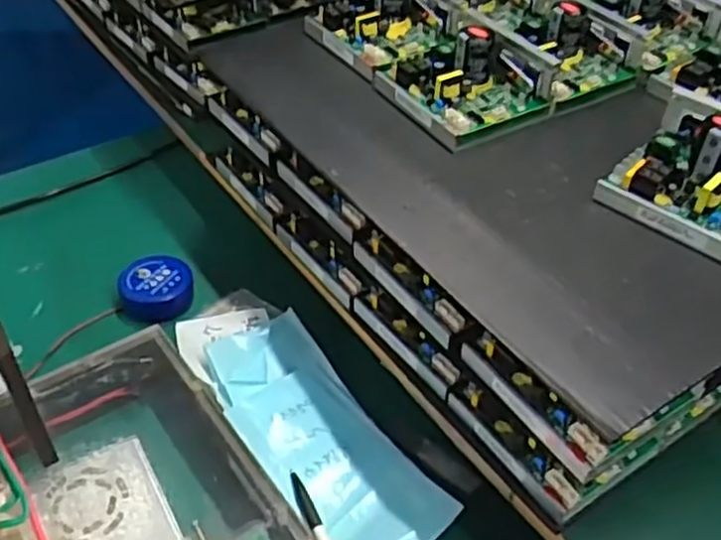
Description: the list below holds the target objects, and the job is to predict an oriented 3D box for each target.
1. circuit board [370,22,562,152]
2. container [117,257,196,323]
[{"bbox_3d":[0.077,-0.161,0.586,0.100,0.056,0.125,-22,48,-24],"label":"circuit board"},{"bbox_3d":[-0.190,0.014,0.687,0.062,0.030,0.066,1,43,-1],"label":"container"}]

